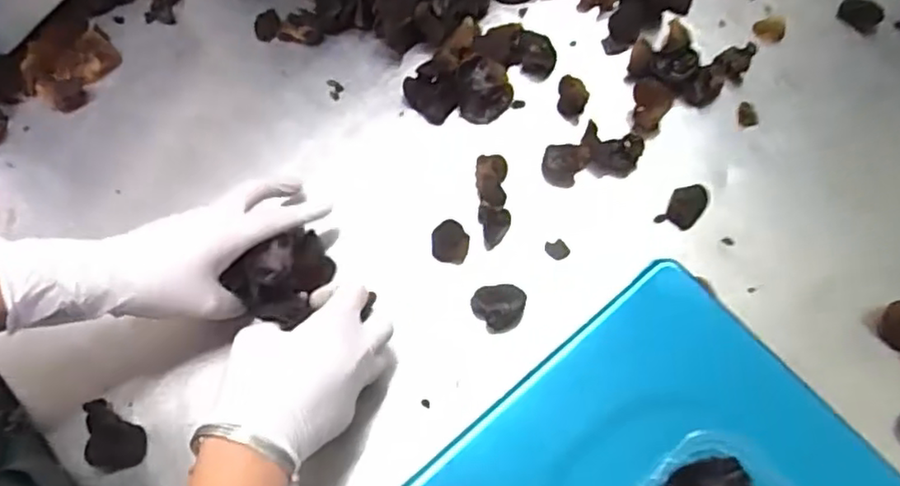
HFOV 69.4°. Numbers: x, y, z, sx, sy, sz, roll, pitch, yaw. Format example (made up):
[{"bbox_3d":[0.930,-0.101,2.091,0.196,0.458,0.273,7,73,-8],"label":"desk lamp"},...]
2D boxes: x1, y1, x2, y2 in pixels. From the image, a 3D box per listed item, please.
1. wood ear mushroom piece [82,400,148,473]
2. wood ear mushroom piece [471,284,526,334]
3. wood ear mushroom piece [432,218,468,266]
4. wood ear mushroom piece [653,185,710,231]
[{"bbox_3d":[-0.226,0.128,0.438,0.033,0.013,0.048,-16,70,-6],"label":"wood ear mushroom piece"},{"bbox_3d":[0.036,0.048,0.473,0.038,0.014,0.031,-4,69,-2],"label":"wood ear mushroom piece"},{"bbox_3d":[0.001,-0.002,0.496,0.028,0.011,0.033,9,69,4],"label":"wood ear mushroom piece"},{"bbox_3d":[0.182,-0.027,0.504,0.026,0.014,0.039,34,72,12],"label":"wood ear mushroom piece"}]

